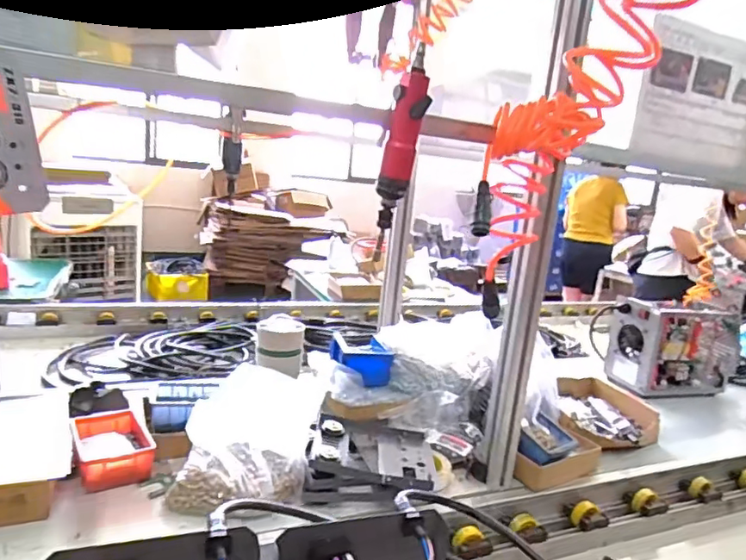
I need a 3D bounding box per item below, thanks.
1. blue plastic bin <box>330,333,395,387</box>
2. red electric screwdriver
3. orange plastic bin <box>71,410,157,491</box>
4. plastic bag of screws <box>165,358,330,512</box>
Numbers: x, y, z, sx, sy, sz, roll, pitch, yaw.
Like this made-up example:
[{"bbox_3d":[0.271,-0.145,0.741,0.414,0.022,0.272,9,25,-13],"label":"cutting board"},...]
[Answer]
[{"bbox_3d":[-0.026,0.160,1.107,0.112,0.067,0.122,3,12,-14],"label":"blue plastic bin"},{"bbox_3d":[0.033,-0.146,0.643,0.043,0.235,0.040,5,12,-5],"label":"red electric screwdriver"},{"bbox_3d":[-0.397,0.256,0.828,0.103,0.044,0.159,-1,14,-31],"label":"orange plastic bin"},{"bbox_3d":[-0.172,0.221,0.764,0.189,0.169,0.093,5,12,-5],"label":"plastic bag of screws"}]

